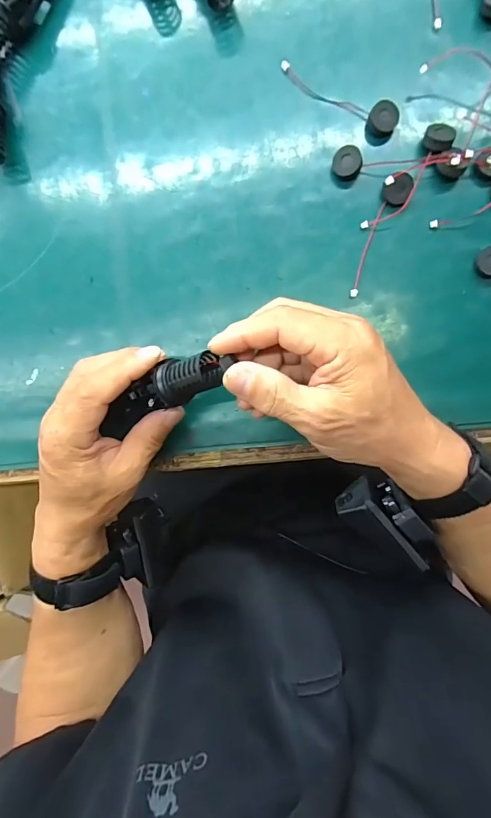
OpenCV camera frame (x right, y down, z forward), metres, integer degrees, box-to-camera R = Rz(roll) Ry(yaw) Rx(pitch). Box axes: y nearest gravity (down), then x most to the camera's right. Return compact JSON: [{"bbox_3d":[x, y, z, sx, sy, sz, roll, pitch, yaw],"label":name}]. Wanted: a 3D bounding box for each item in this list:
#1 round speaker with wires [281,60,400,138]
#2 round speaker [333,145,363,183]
[{"bbox_3d":[0.069,-0.230,0.302,0.093,0.010,0.020,32,96,1],"label":"round speaker with wires"},{"bbox_3d":[0.075,-0.180,0.305,0.020,0.012,0.020,0,95,4],"label":"round speaker"}]

